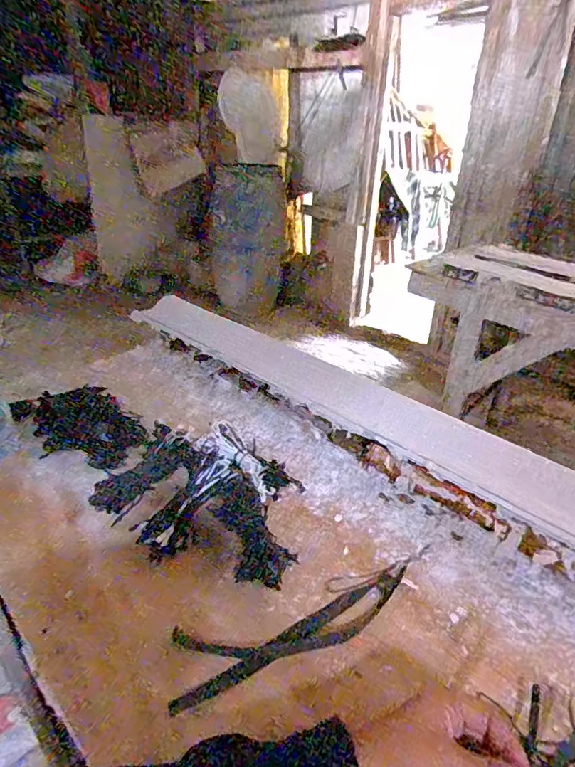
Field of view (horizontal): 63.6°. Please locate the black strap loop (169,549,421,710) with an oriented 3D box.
[{"bbox_3d":[0.026,0.238,0.468,0.288,0.017,0.063,-10,32,-21],"label":"black strap loop"}]

